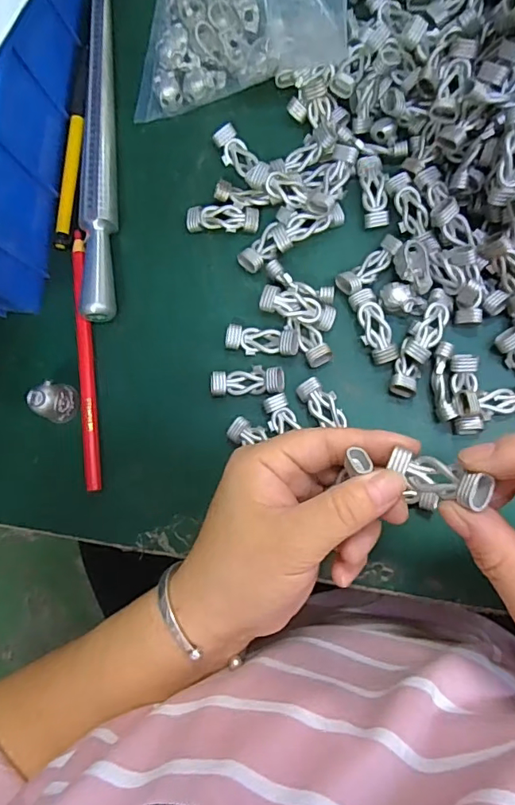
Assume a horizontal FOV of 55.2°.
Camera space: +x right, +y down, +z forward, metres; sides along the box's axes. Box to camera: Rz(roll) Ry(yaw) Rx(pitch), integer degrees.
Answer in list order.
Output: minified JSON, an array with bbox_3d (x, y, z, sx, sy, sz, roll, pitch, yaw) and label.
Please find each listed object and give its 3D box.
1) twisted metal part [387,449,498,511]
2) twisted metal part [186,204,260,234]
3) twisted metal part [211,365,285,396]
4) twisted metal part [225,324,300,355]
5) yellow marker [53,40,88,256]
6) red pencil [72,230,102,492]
[{"bbox_3d":[0.074,0.031,0.202,0.010,0.041,0.014,19,89,-36],"label":"twisted metal part"},{"bbox_3d":[-0.022,-0.116,0.313,0.046,0.007,0.016,3,87,8],"label":"twisted metal part"},{"bbox_3d":[-0.006,-0.013,0.301,0.044,0.006,0.016,-5,86,8],"label":"twisted metal part"},{"bbox_3d":[0.003,-0.038,0.301,0.044,0.009,0.016,6,87,8],"label":"twisted metal part"},{"bbox_3d":[-0.122,-0.172,0.329,0.012,0.007,0.141,6,88,8],"label":"yellow marker"},{"bbox_3d":[-0.110,-0.028,0.315,0.010,0.009,0.166,-5,86,8],"label":"red pencil"}]

